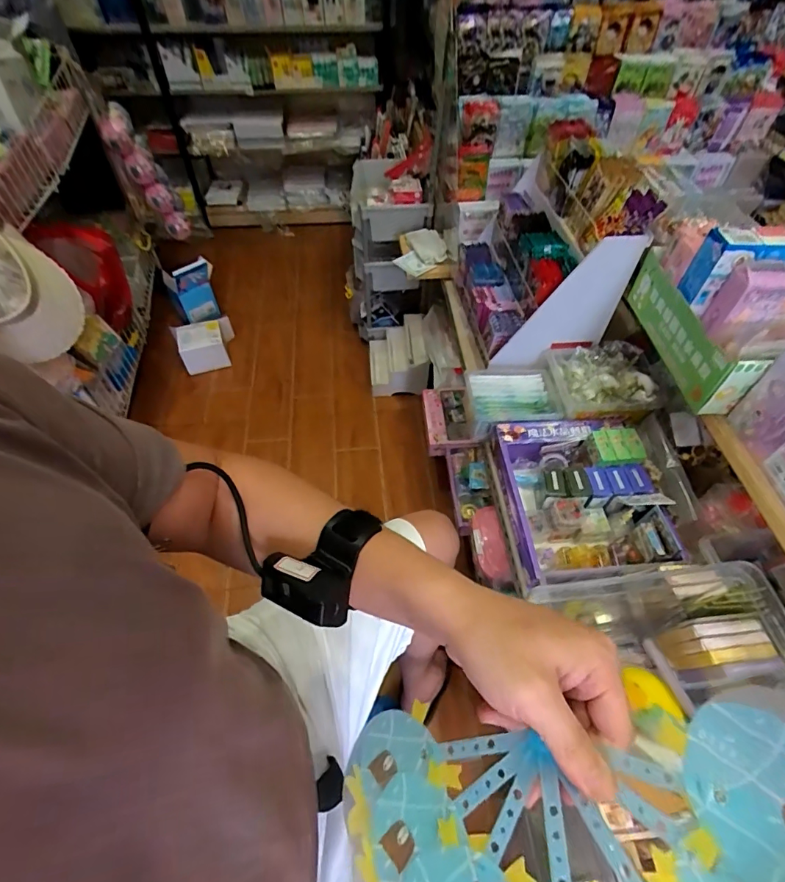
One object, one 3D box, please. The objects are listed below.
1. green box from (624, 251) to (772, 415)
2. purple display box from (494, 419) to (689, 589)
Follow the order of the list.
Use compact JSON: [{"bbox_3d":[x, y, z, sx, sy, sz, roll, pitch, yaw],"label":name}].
[{"bbox_3d":[0.456,-0.179,0.718,0.049,0.101,0.289,-3,53,-3],"label":"green box"},{"bbox_3d":[0.323,0.092,0.794,0.239,0.096,0.296,-3,53,-3],"label":"purple display box"}]

